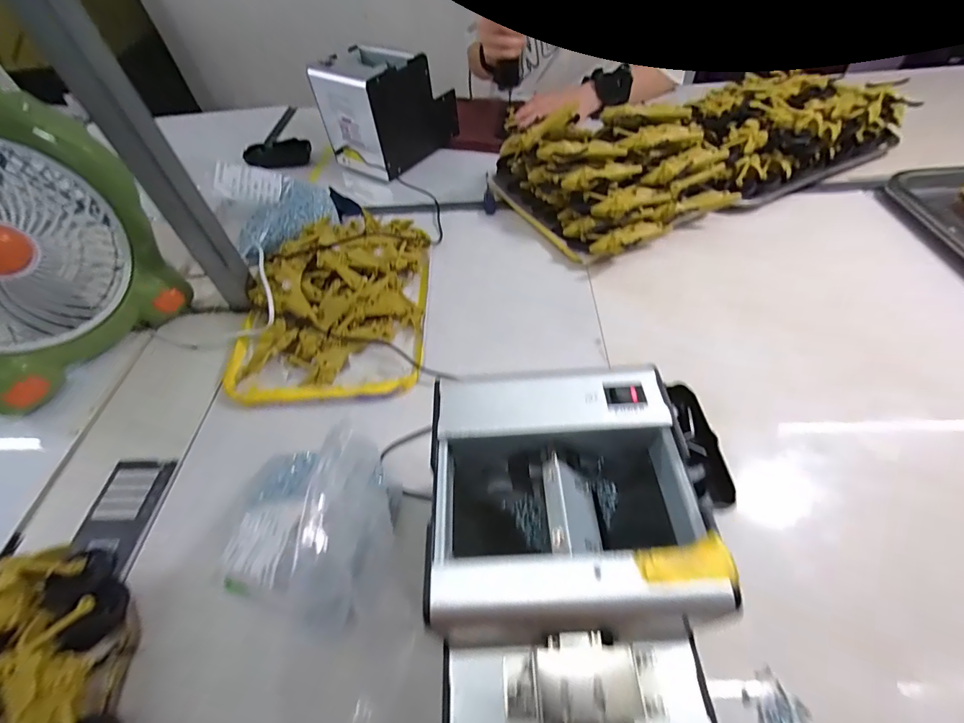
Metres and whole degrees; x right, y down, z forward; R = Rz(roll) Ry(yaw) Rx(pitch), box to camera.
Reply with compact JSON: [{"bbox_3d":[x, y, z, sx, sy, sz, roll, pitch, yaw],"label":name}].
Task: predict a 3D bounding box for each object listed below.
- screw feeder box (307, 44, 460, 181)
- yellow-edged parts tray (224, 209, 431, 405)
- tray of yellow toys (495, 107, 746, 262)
[{"bbox_3d":[-0.152,-0.409,0.666,0.132,0.131,0.176,27,59,24],"label":"screw feeder box"},{"bbox_3d":[-0.168,-0.080,0.470,0.205,0.062,0.261,-4,52,1],"label":"yellow-edged parts tray"},{"bbox_3d":[0.175,-0.258,0.558,0.249,0.111,0.262,-27,54,-14],"label":"tray of yellow toys"}]

